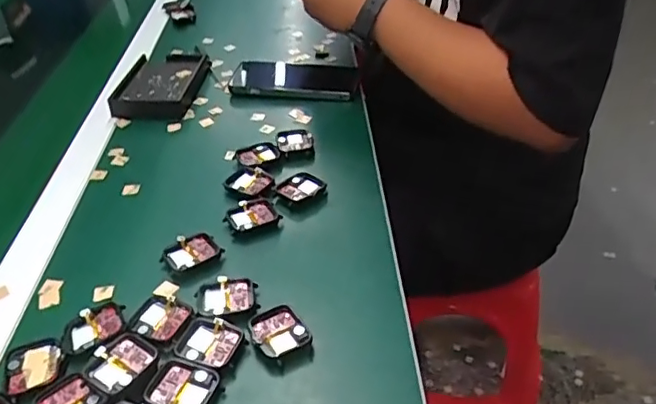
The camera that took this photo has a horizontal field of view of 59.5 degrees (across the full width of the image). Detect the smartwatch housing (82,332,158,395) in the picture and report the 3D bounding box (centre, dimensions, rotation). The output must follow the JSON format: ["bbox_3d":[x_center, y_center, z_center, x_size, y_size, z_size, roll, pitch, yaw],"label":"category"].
[{"bbox_3d":[-0.140,0.110,0.390,0.037,0.014,0.042,15,41,21],"label":"smartwatch housing"}]

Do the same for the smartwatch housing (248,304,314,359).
[{"bbox_3d":[-0.035,0.096,0.417,0.036,0.014,0.043,-22,42,-23],"label":"smartwatch housing"}]

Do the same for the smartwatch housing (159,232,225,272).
[{"bbox_3d":[-0.115,0.043,0.486,0.045,0.012,0.034,-28,44,-28],"label":"smartwatch housing"}]

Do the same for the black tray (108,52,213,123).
[{"bbox_3d":[-0.211,-0.154,0.739,0.089,0.025,0.159,1,38,6],"label":"black tray"}]

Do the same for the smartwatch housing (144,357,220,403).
[{"bbox_3d":[-0.097,0.124,0.382,0.042,0.010,0.038,9,39,14],"label":"smartwatch housing"}]

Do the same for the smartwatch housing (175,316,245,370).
[{"bbox_3d":[-0.086,0.100,0.410,0.043,0.005,0.037,12,40,18],"label":"smartwatch housing"}]

